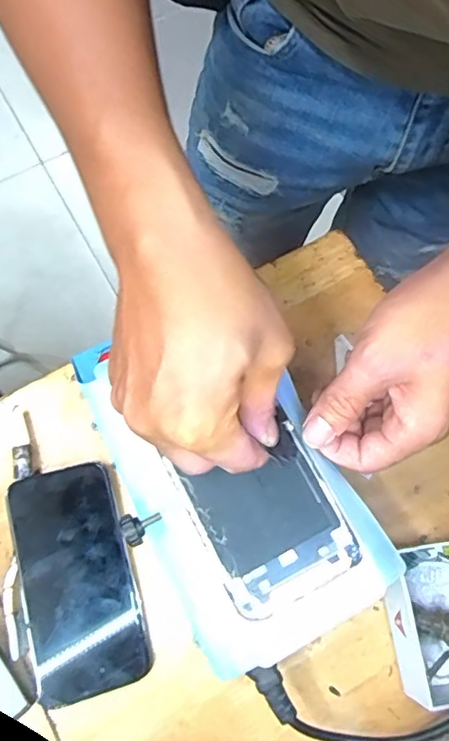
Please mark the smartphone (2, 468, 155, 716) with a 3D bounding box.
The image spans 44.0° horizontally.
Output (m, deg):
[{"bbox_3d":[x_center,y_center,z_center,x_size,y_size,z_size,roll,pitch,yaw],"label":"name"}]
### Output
[{"bbox_3d":[-0.108,0.150,0.405,0.078,0.014,0.158,-14,74,-6],"label":"smartphone"}]

